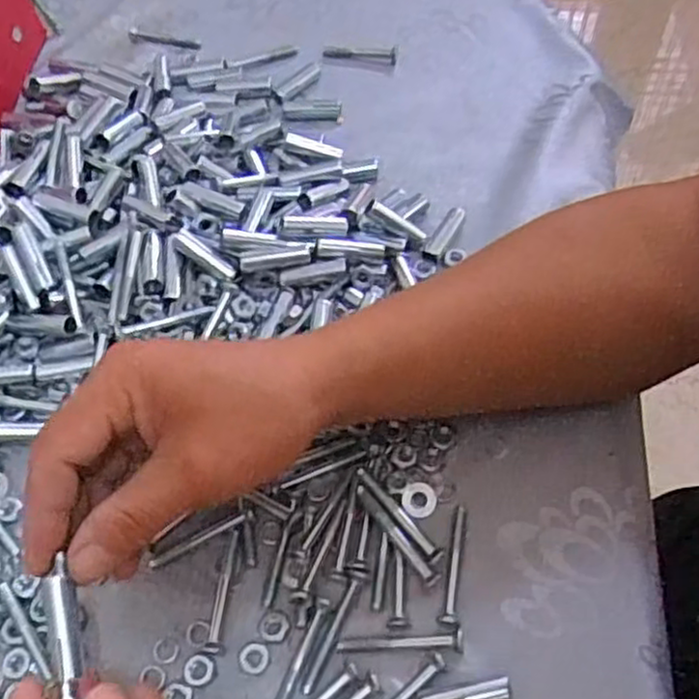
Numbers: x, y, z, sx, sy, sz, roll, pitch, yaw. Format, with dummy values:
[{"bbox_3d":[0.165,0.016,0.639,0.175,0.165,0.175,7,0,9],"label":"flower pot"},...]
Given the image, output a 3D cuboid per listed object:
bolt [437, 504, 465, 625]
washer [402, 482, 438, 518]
[{"bbox_3d":[0.049,0.099,0.342,0.008,0.006,0.057,7,60,7],"label":"bolt"},{"bbox_3d":[0.034,0.073,0.358,0.017,0.004,0.017,-2,60,3],"label":"washer"}]

